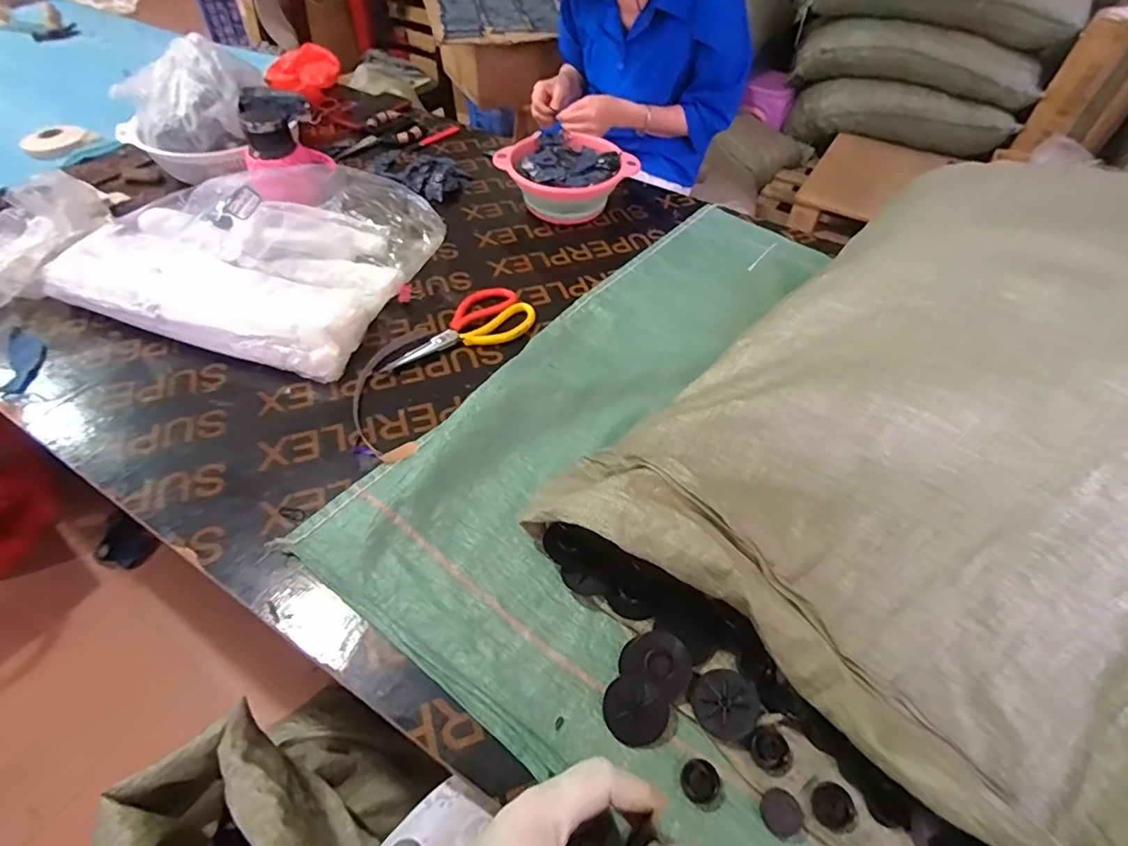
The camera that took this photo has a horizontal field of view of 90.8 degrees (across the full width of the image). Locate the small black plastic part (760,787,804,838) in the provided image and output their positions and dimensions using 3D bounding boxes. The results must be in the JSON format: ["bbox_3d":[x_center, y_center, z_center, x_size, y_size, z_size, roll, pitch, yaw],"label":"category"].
[{"bbox_3d":[0.156,0.280,0.400,0.027,0.020,0.028,0,50,-1],"label":"small black plastic part"}]

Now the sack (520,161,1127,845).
[{"bbox_3d":[0.337,0.054,0.462,0.518,0.215,0.548,37,59,26],"label":"sack"}]

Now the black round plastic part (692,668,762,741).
[{"bbox_3d":[0.130,0.222,0.441,0.048,0.011,0.049,0,50,-1],"label":"black round plastic part"}]

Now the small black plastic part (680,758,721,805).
[{"bbox_3d":[0.102,0.267,0.416,0.027,0.013,0.028,0,50,-1],"label":"small black plastic part"}]

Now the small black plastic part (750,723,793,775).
[{"bbox_3d":[0.160,0.250,0.425,0.031,0.011,0.027,22,53,16],"label":"small black plastic part"}]

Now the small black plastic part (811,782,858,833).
[{"bbox_3d":[0.197,0.279,0.404,0.029,0.006,0.028,0,50,-1],"label":"small black plastic part"}]

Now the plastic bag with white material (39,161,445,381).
[{"bbox_3d":[-0.429,-0.252,0.779,0.417,0.099,0.350,14,51,11],"label":"plastic bag with white material"}]

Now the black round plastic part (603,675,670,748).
[{"bbox_3d":[0.057,0.229,0.446,0.050,0.014,0.050,-3,65,6],"label":"black round plastic part"}]

